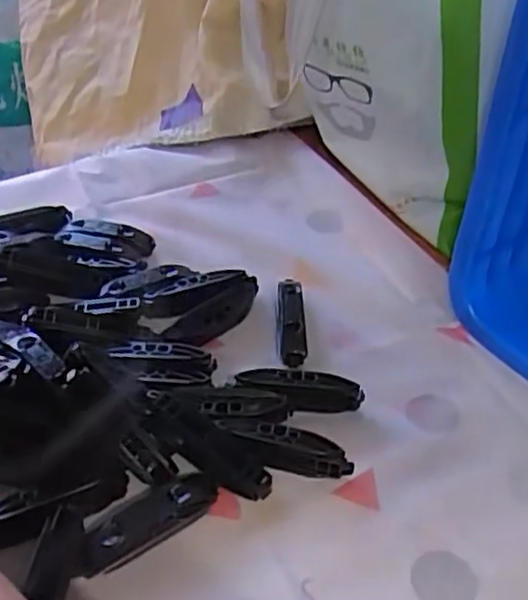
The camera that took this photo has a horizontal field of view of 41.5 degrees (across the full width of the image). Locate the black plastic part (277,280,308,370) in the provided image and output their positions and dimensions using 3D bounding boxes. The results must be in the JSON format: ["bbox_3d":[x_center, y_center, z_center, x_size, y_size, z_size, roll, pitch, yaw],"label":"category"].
[{"bbox_3d":[0.018,0.012,0.469,0.018,0.015,0.081,-1,41,-2],"label":"black plastic part"}]

